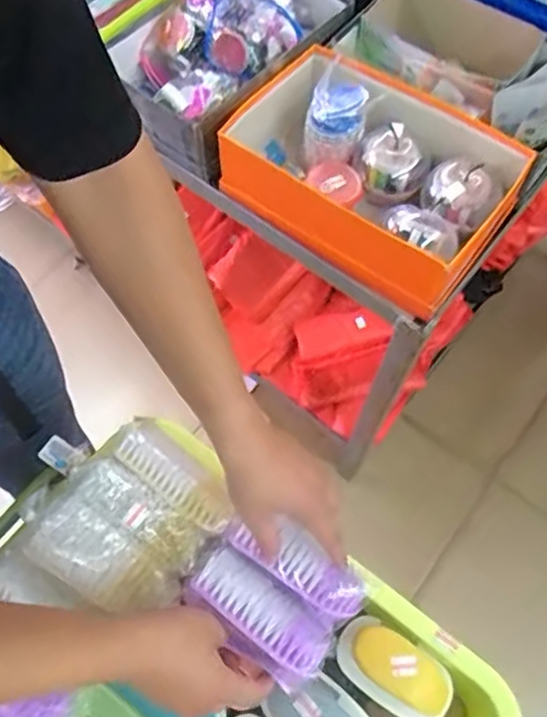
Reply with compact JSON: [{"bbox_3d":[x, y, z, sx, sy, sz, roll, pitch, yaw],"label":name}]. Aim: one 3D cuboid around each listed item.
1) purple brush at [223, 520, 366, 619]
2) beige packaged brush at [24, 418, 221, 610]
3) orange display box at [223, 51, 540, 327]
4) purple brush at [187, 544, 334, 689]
[{"bbox_3d":[0.023,0.193,0.589,0.141,0.034,0.045,30,69,7],"label":"purple brush"},{"bbox_3d":[-0.131,0.150,0.605,0.150,0.034,0.048,36,70,16],"label":"beige packaged brush"},{"bbox_3d":[0.105,-0.236,0.775,0.347,0.103,0.217,35,70,16],"label":"orange display box"},{"bbox_3d":[-0.015,0.238,0.576,0.134,0.041,0.068,38,71,10],"label":"purple brush"}]

